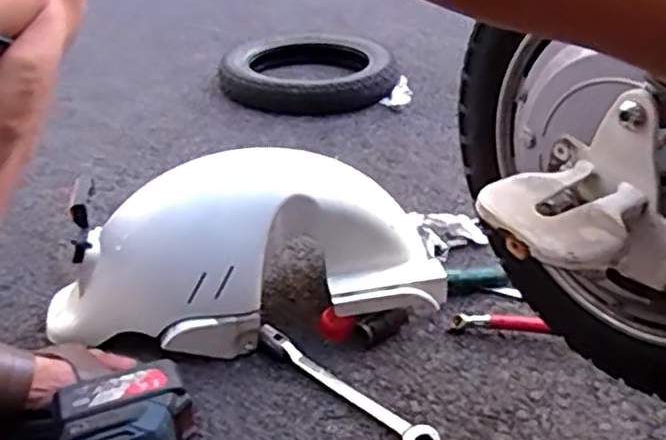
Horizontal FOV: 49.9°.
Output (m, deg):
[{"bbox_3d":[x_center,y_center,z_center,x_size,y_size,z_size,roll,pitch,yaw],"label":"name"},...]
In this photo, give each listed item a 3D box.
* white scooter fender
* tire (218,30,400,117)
[{"bbox_3d":[-0.097,0.032,0.766,0.424,0.154,0.122,-5,30,-7],"label":"white scooter fender"},{"bbox_3d":[-0.050,-0.306,1.448,0.341,0.064,0.308,-1,29,-1],"label":"tire"}]

